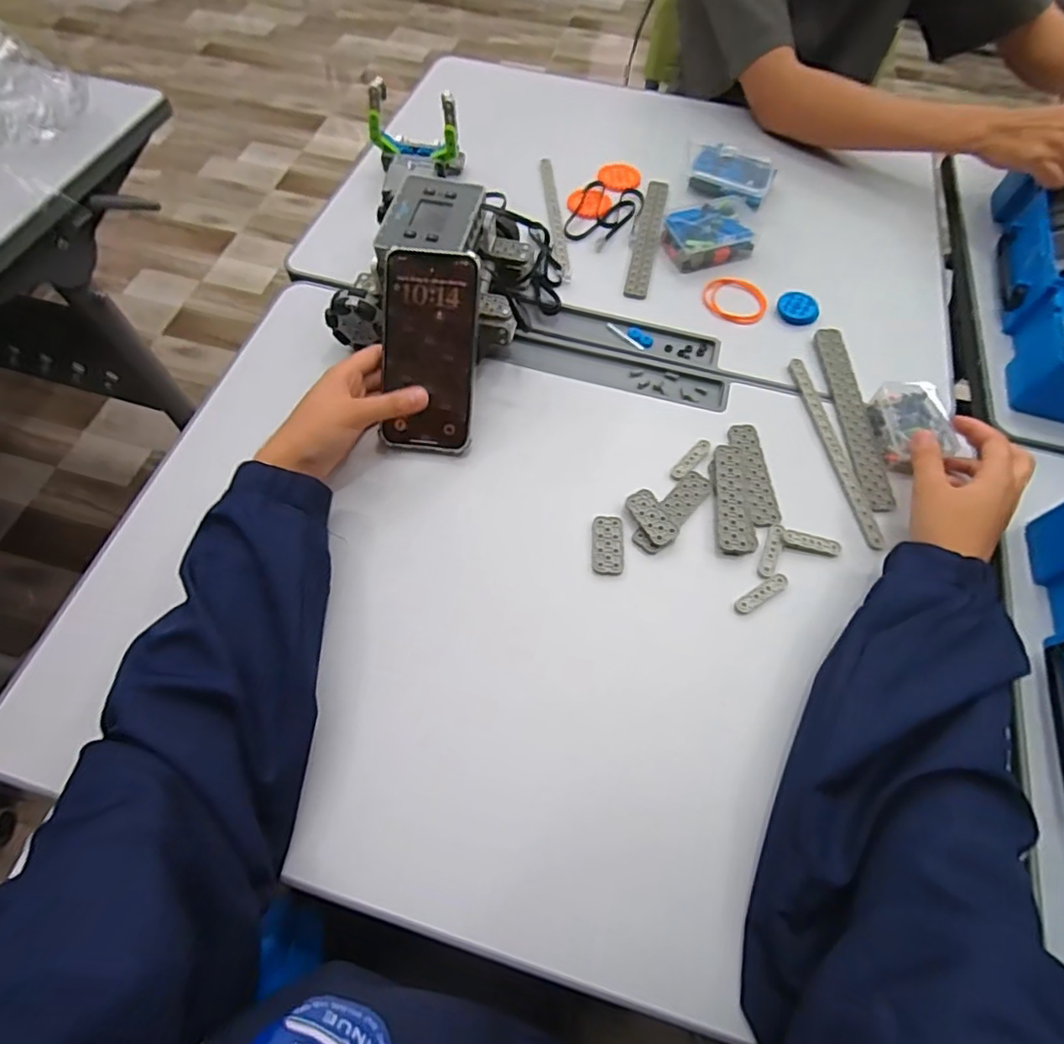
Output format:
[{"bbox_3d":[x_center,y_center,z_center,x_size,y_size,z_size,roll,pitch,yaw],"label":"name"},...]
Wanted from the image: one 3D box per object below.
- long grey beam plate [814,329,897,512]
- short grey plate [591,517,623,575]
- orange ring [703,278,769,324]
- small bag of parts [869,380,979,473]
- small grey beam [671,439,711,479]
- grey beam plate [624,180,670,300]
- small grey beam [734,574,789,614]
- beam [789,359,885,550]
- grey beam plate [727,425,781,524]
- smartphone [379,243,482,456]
[{"bbox_3d":[0.298,-0.101,0.519,0.032,0.006,0.198,-1,63,1],"label":"long grey beam plate"},{"bbox_3d":[0.062,0.018,0.460,0.025,0.005,0.050,2,64,2],"label":"short grey plate"},{"bbox_3d":[0.213,-0.234,0.593,0.067,0.004,0.067,27,67,14],"label":"orange ring"},{"bbox_3d":[0.338,-0.088,0.497,0.061,0.023,0.086,-1,63,1],"label":"small bag of parts"},{"bbox_3d":[0.140,-0.055,0.498,0.014,0.005,0.048,40,71,19],"label":"small grey beam"},{"bbox_3d":[0.131,-0.324,0.632,0.024,0.005,0.199,12,64,7],"label":"grey beam plate"},{"bbox_3d":[0.180,0.056,0.442,0.048,0.004,0.013,-30,67,-13],"label":"small grey beam"},{"bbox_3d":[0.270,-0.067,0.504,0.016,0.007,0.195,-8,64,-3],"label":"beam"},{"bbox_3d":[0.193,-0.043,0.491,0.027,0.006,0.102,-2,63,0],"label":"grey beam plate"},{"bbox_3d":[-0.086,-0.142,0.476,0.079,0.009,0.163,4,104,3],"label":"smartphone"}]

